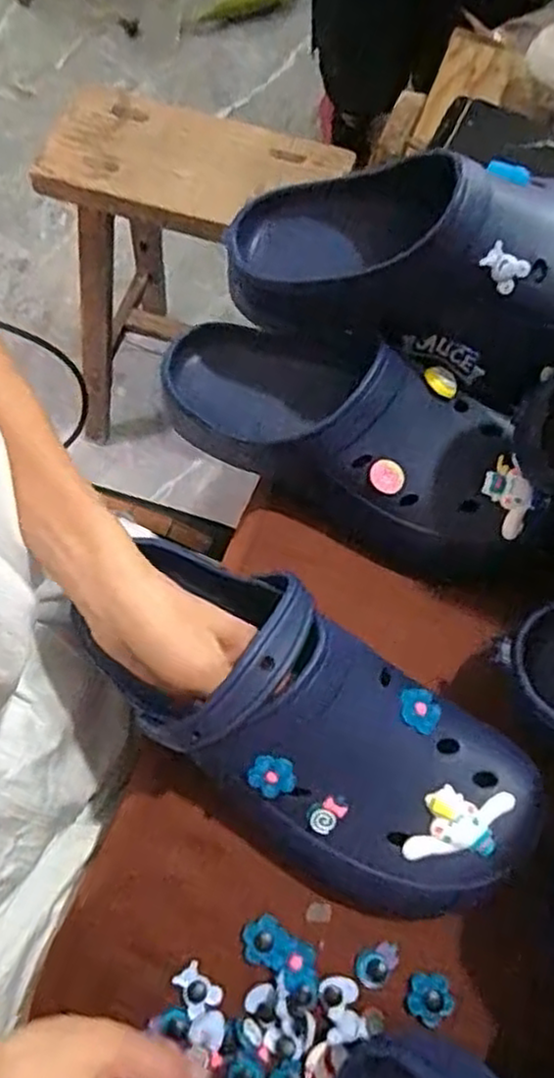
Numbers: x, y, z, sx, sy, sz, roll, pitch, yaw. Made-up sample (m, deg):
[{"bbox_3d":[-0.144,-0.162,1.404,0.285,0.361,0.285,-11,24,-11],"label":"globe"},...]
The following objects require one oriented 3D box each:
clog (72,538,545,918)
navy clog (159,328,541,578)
[{"bbox_3d":[0.017,0.103,0.393,0.258,0.093,0.117,33,71,12],"label":"clog"},{"bbox_3d":[0.046,-0.079,0.488,0.272,0.082,0.112,30,70,11],"label":"navy clog"}]

